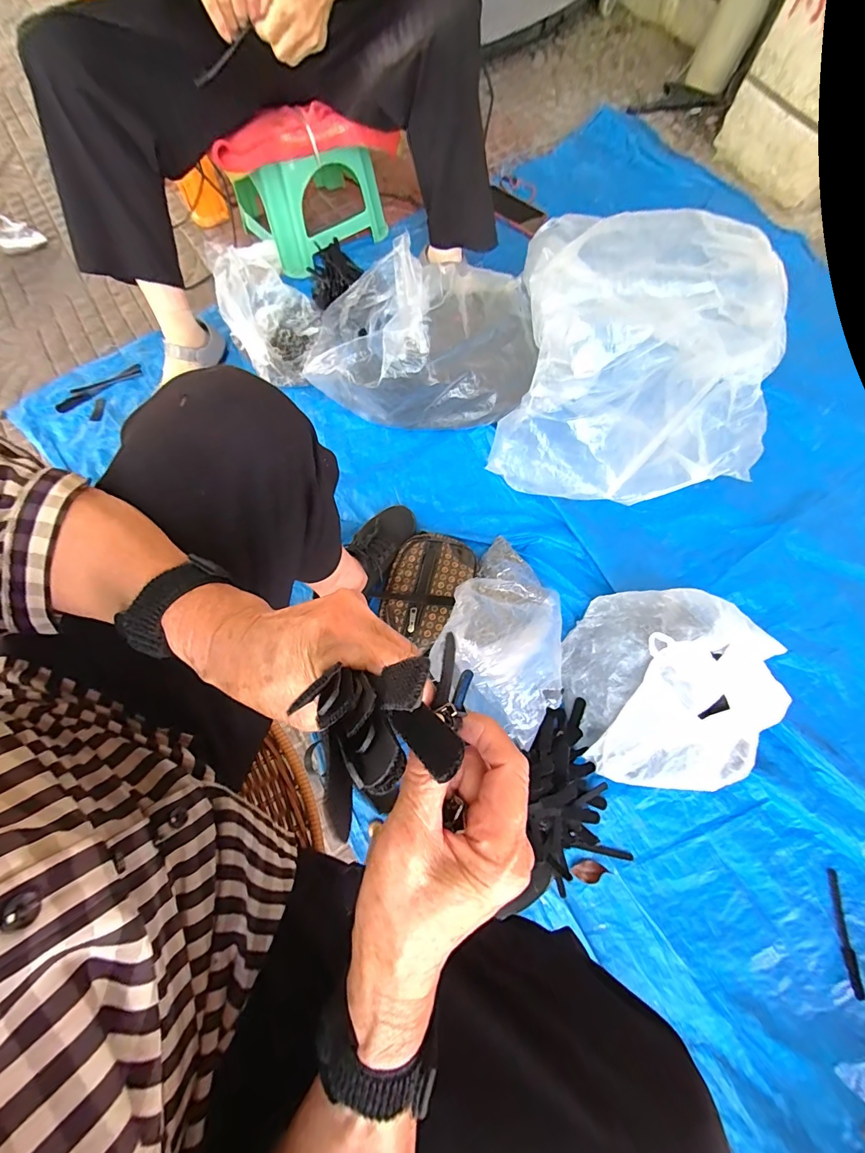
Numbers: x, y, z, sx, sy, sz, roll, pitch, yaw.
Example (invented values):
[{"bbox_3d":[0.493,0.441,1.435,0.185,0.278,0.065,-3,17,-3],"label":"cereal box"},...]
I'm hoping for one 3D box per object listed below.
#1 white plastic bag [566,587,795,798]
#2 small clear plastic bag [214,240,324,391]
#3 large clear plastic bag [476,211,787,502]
[{"bbox_3d":[0.342,0.152,0.614,0.237,0.171,0.294,5,72,1],"label":"white plastic bag"},{"bbox_3d":[-0.319,-0.521,0.830,0.177,0.107,0.255,-22,73,-8],"label":"small clear plastic bag"},{"bbox_3d":[0.372,-0.386,0.719,0.455,0.222,0.469,11,72,2],"label":"large clear plastic bag"}]

